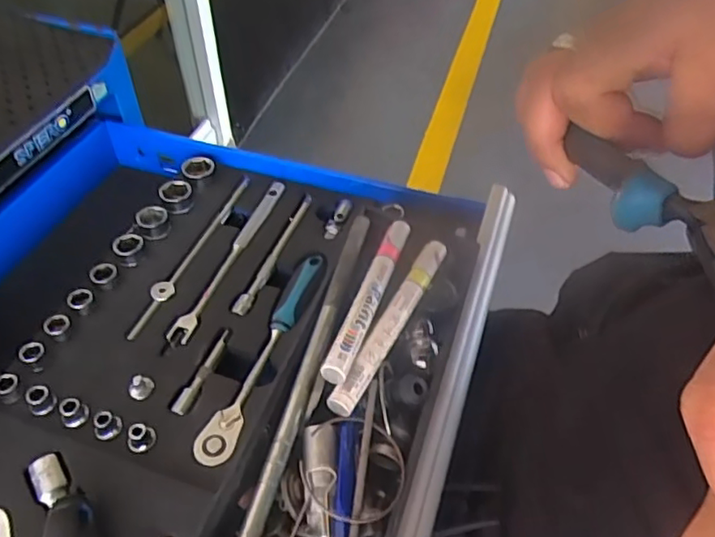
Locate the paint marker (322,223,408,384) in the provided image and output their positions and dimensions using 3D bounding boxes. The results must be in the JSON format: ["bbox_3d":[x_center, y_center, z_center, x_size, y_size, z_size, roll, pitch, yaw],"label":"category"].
[{"bbox_3d":[0.009,0.016,0.386,0.014,0.017,0.136,15,49,13],"label":"paint marker"}]

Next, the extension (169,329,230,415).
[{"bbox_3d":[-0.108,0.072,0.426,0.012,0.009,0.072,17,49,15],"label":"extension"}]

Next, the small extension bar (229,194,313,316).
[{"bbox_3d":[-0.069,-0.015,0.504,0.013,0.020,0.141,15,49,13],"label":"small extension bar"}]

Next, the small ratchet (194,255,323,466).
[{"bbox_3d":[-0.065,0.057,0.437,0.024,0.025,0.184,15,48,13],"label":"small ratchet"}]

